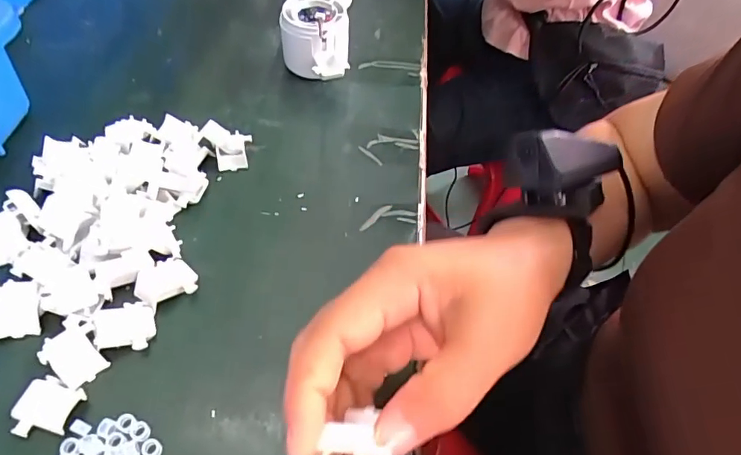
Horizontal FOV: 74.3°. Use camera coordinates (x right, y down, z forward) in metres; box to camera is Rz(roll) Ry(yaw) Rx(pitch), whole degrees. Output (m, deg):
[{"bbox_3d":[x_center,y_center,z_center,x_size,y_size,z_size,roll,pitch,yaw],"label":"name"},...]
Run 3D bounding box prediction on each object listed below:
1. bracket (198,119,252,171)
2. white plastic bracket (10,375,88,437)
[{"bbox_3d":[-0.109,-0.062,0.366,0.037,0.018,0.031,-4,53,-9],"label":"bracket"},{"bbox_3d":[-0.166,0.092,0.249,0.028,0.006,0.028,13,52,4],"label":"white plastic bracket"}]

